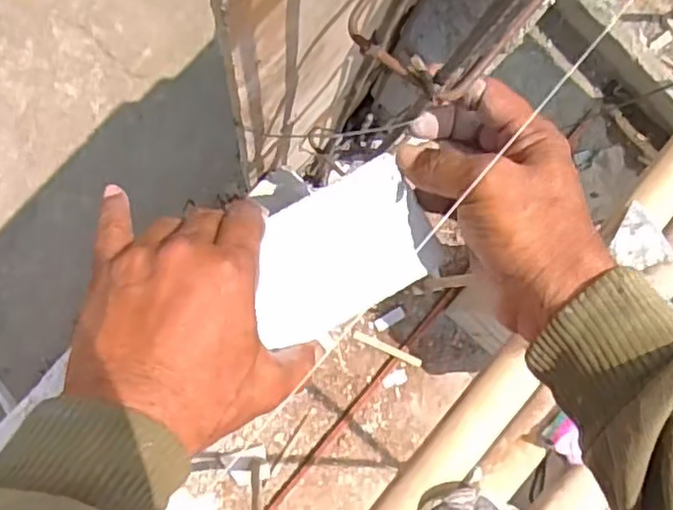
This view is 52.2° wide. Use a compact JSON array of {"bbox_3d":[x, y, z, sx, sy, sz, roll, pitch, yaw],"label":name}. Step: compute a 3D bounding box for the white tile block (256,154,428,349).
[{"bbox_3d":[-0.001,0.000,0.393,0.104,0.007,0.072,-28,91,-6],"label":"white tile block"}]

